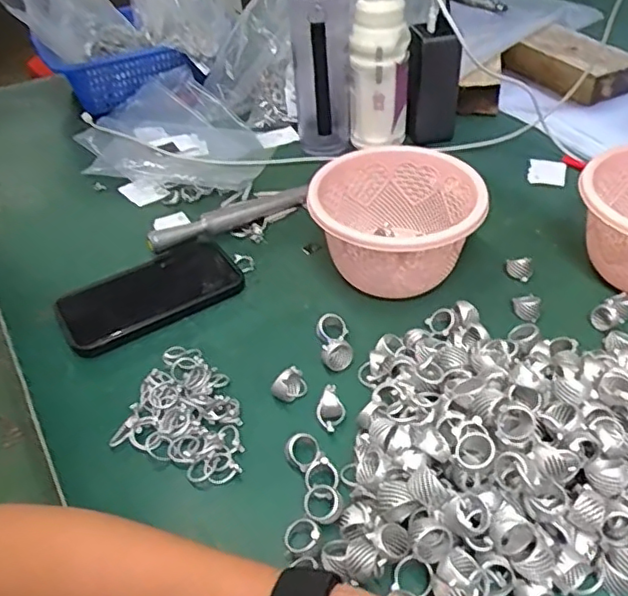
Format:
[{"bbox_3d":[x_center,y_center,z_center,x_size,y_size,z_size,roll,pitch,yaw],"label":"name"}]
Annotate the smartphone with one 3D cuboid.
[{"bbox_3d":[-0.147,-0.005,0.550,0.158,0.018,0.084,-30,48,-24],"label":"smartphone"}]

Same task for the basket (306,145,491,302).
[{"bbox_3d":[0.072,-0.060,0.545,0.136,0.090,0.141,-3,43,3],"label":"basket"}]

